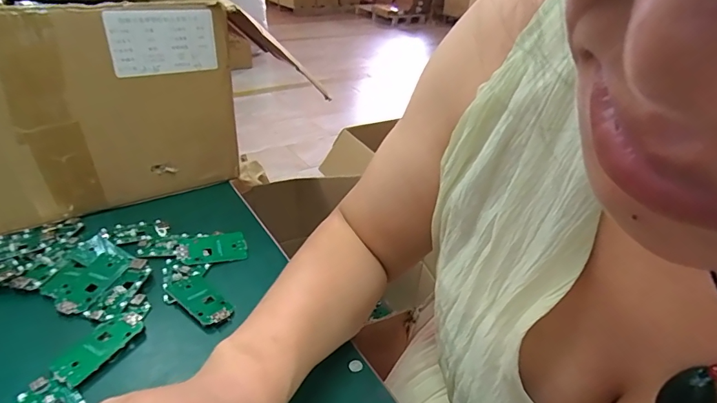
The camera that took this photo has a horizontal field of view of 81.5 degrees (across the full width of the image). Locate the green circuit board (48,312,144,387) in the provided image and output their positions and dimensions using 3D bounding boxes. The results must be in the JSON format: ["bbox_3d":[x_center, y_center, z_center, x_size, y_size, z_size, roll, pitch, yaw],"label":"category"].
[{"bbox_3d":[-0.195,0.108,0.315,0.032,0.006,0.063,16,35,19],"label":"green circuit board"}]

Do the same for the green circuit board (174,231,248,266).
[{"bbox_3d":[-0.144,0.046,0.410,0.064,0.007,0.035,-7,56,-27],"label":"green circuit board"}]

